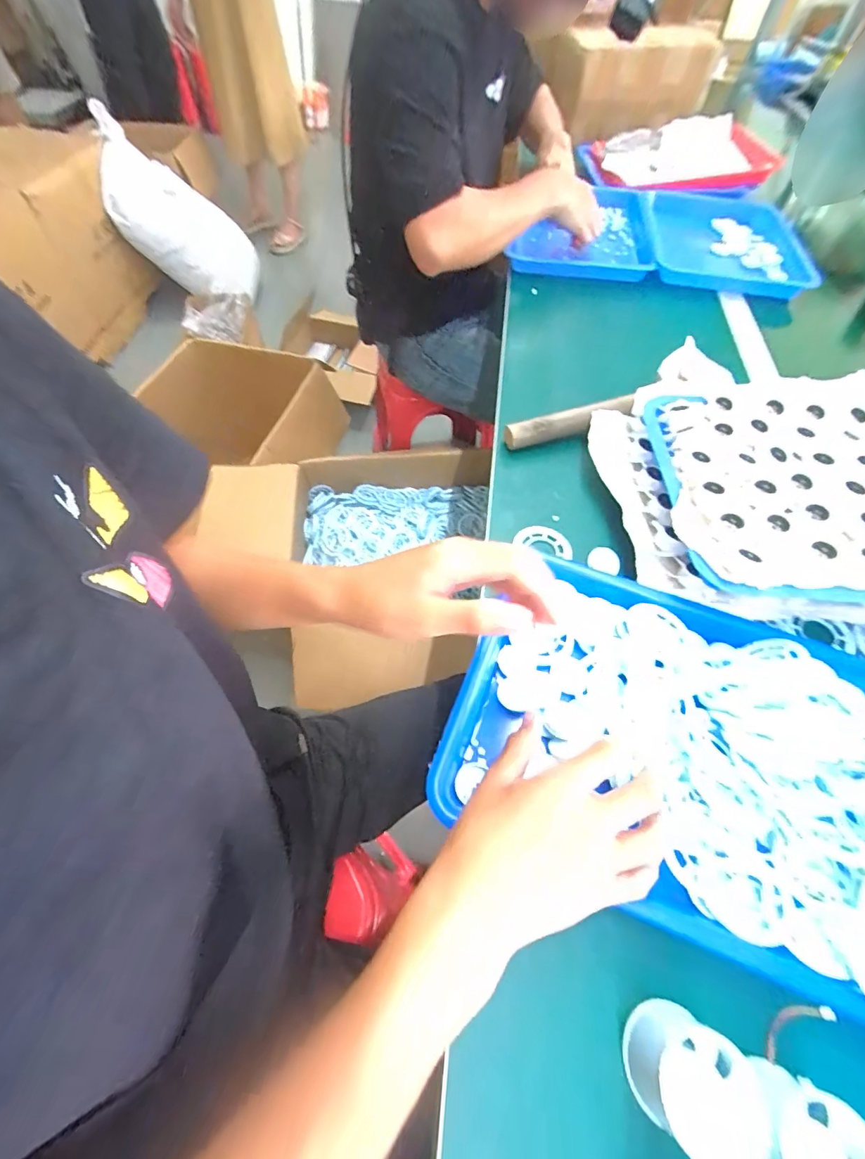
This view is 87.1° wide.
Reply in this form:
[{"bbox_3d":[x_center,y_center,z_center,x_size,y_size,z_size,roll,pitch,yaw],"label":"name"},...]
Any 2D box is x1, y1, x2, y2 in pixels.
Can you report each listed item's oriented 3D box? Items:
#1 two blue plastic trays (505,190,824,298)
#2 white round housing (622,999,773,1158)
[{"bbox_3d":[0.405,-0.624,0.835,0.525,0.061,0.343,6,57,-1],"label":"two blue plastic trays"},{"bbox_3d":[0.141,0.272,0.248,0.054,0.046,0.051,1,59,-1],"label":"white round housing"}]

